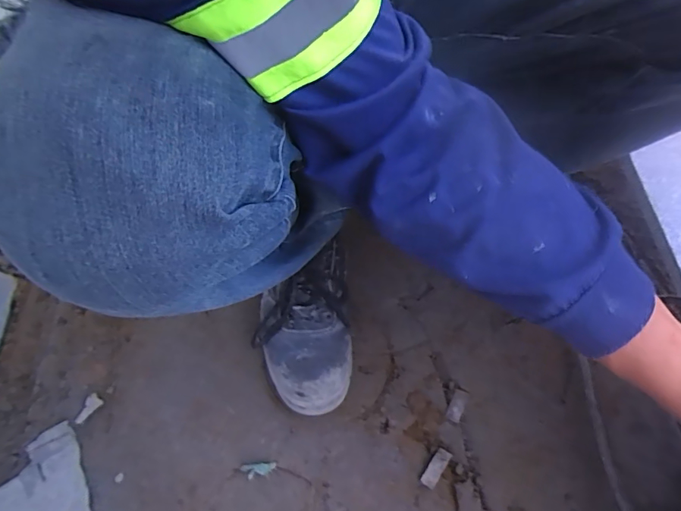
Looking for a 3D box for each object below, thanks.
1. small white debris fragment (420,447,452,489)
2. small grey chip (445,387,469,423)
[{"bbox_3d":[0.113,0.249,0.527,0.020,0.004,0.045,39,76,-4],"label":"small white debris fragment"},{"bbox_3d":[0.146,0.187,0.561,0.019,0.005,0.041,23,67,13],"label":"small grey chip"}]

